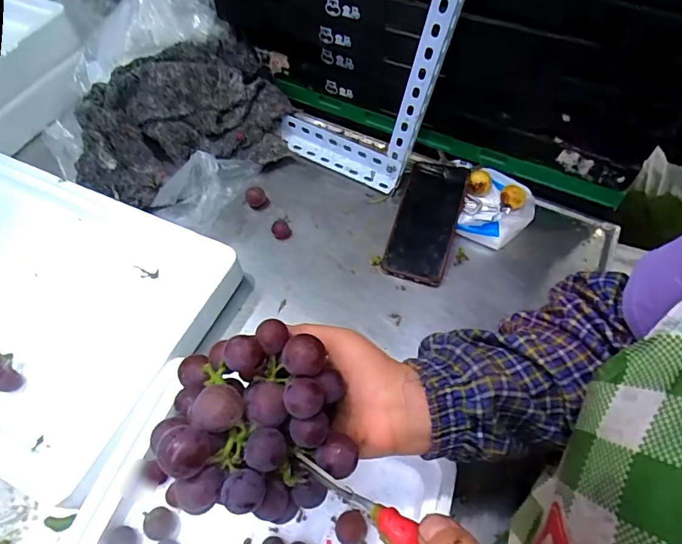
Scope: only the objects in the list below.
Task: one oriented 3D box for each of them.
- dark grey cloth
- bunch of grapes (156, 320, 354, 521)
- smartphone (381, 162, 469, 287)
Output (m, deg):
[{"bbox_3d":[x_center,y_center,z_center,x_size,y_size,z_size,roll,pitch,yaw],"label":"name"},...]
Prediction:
[{"bbox_3d":[-0.233,-0.228,0.650,0.303,0.062,0.223,-18,83,-15],"label":"dark grey cloth"},{"bbox_3d":[-0.061,0.089,0.291,0.112,0.065,0.128,-35,61,-19],"label":"bunch of grapes"},{"bbox_3d":[0.112,-0.067,0.588,0.077,0.010,0.171,19,73,0],"label":"smartphone"}]

